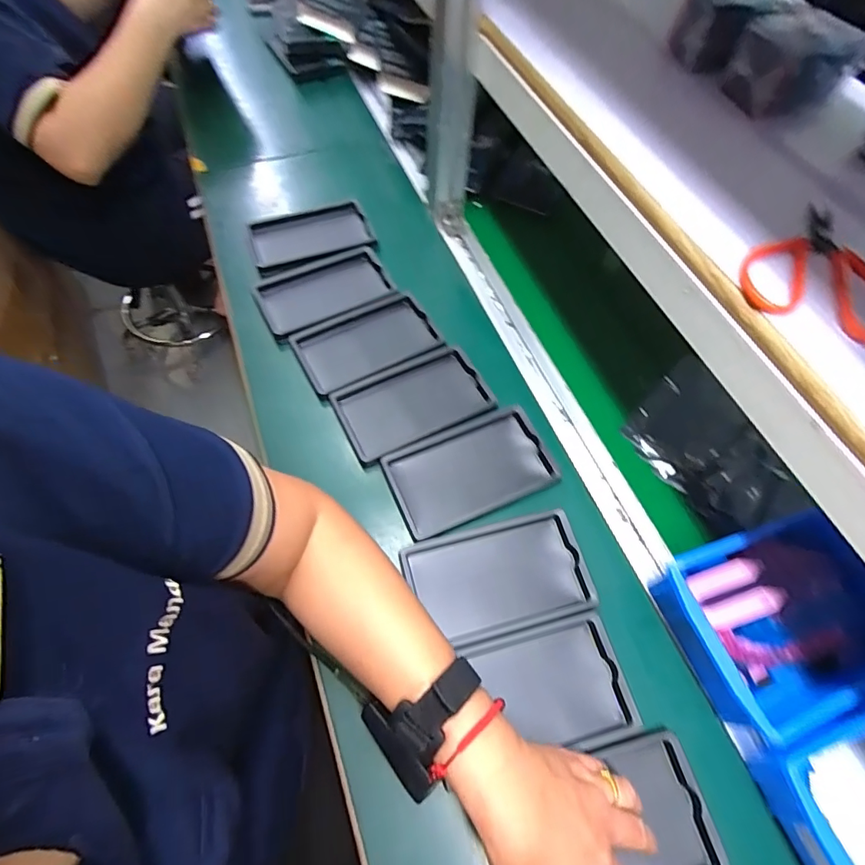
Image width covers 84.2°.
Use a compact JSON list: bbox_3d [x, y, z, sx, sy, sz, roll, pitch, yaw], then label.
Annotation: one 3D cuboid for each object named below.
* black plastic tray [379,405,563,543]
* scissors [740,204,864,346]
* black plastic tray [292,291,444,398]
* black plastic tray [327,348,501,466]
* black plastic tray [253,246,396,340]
[{"bbox_3d":[0.038,0.038,0.480,0.154,0.024,0.091,-20,64,-14],"label":"black plastic tray"},{"bbox_3d":[0.260,-0.110,0.318,0.094,0.011,0.106,21,62,8],"label":"scissors"},{"bbox_3d":[-0.075,-0.103,0.554,0.155,0.019,0.094,-25,65,-16],"label":"black plastic tray"},{"bbox_3d":[-0.019,-0.035,0.517,0.158,0.011,0.093,-24,65,-16],"label":"black plastic tray"},{"bbox_3d":[-0.131,-0.174,0.588,0.159,0.013,0.097,-27,66,-17],"label":"black plastic tray"}]

